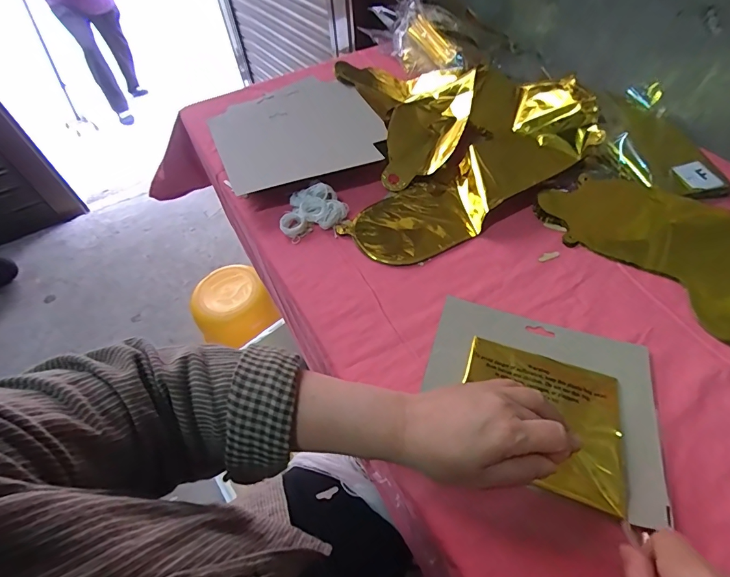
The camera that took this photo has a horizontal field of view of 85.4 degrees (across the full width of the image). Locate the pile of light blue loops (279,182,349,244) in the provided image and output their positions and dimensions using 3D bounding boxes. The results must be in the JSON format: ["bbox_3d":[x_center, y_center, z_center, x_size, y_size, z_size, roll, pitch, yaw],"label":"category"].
[{"bbox_3d":[-0.066,-0.095,0.479,0.083,0.031,0.054,-24,54,-20],"label":"pile of light blue loops"}]

